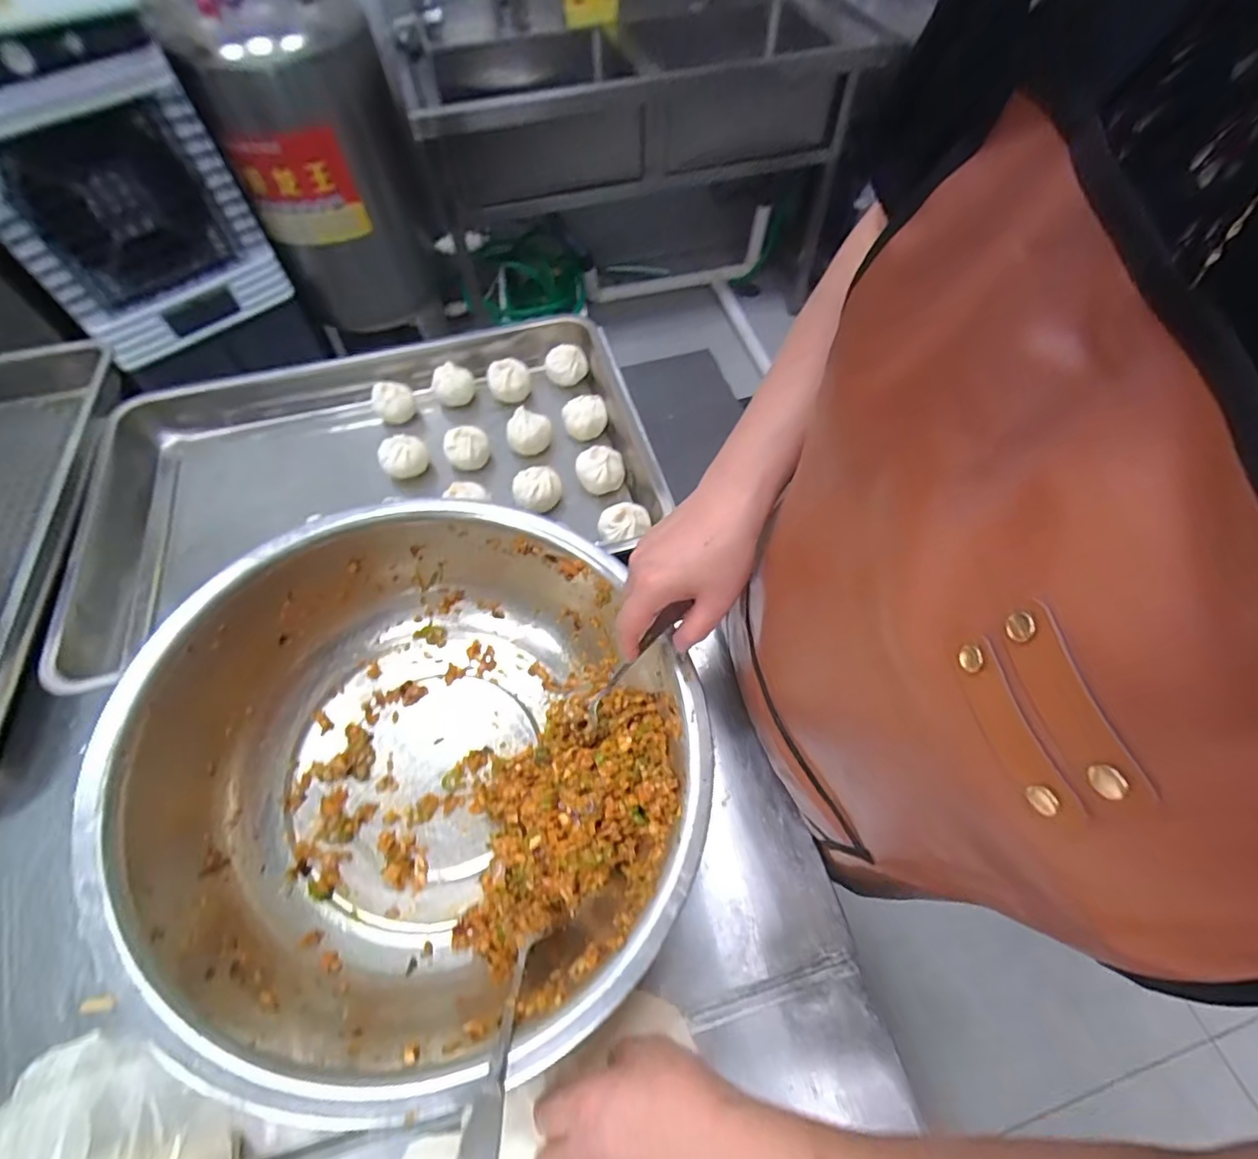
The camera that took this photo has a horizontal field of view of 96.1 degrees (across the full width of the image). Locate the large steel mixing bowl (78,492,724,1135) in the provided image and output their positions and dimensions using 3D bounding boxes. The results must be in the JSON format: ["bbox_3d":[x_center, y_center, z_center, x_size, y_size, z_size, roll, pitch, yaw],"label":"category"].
[{"bbox_3d":[-0.128,0.127,0.407,0.340,0.170,0.357,-1,60,2],"label":"large steel mixing bowl"}]

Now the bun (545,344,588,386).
[{"bbox_3d":[-0.083,-0.286,0.752,0.055,0.037,0.048,-14,59,-6],"label":"bun"}]

